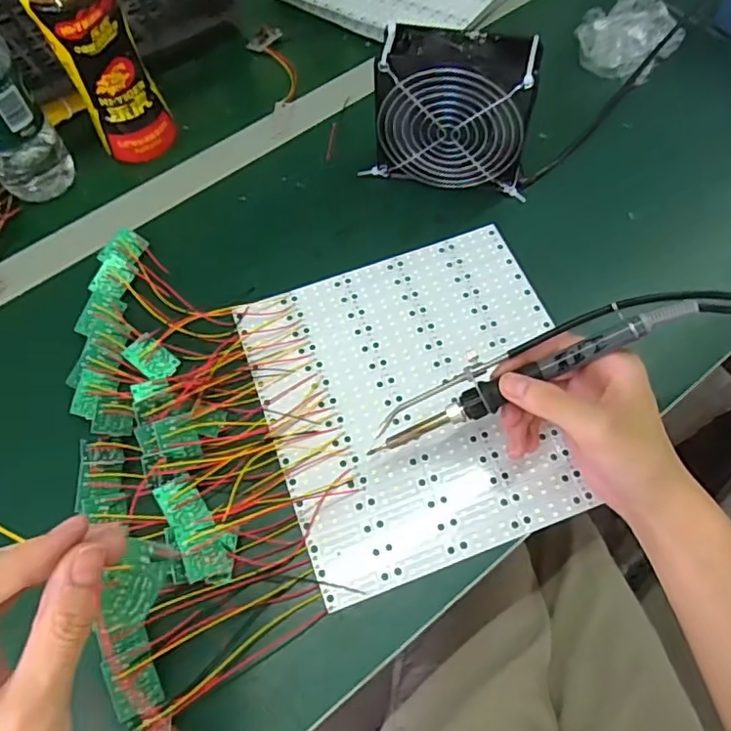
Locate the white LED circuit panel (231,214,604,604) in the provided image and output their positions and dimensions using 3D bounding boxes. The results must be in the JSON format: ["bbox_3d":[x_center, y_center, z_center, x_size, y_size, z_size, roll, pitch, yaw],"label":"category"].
[{"bbox_3d":[0.041,0.018,0.435,0.222,0.011,0.234,-19,61,-8],"label":"white LED circuit panel"}]

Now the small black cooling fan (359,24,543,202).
[{"bbox_3d":[0.069,-0.198,0.479,0.128,0.122,0.045,12,63,9],"label":"small black cooling fan"}]

